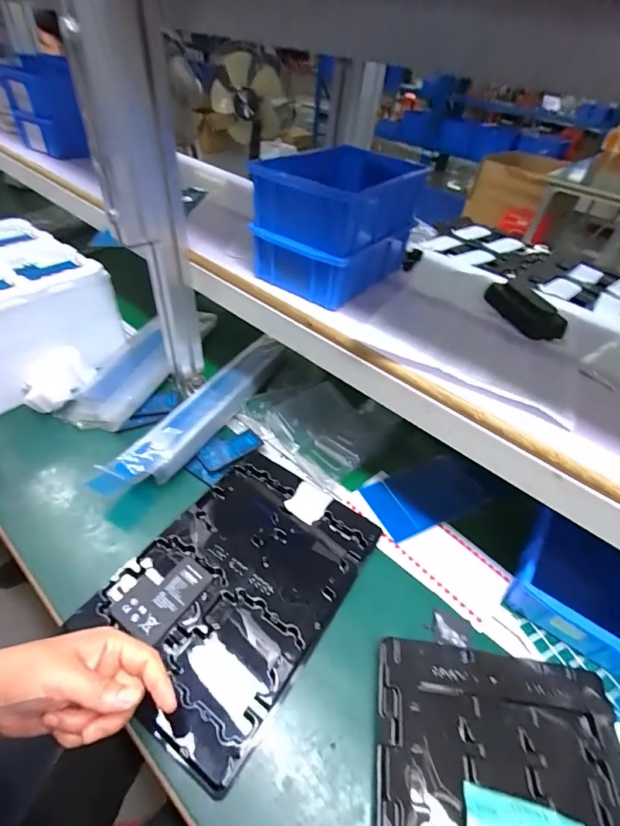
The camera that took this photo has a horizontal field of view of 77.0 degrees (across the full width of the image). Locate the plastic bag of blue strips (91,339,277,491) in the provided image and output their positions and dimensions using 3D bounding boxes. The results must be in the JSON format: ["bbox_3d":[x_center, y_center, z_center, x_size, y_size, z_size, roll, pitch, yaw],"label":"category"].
[{"bbox_3d":[-0.160,-0.012,0.597,0.079,0.034,0.371,24,46,15],"label":"plastic bag of blue strips"}]

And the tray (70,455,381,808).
[{"bbox_3d":[-0.079,0.182,0.436,0.208,0.012,0.284,29,48,20],"label":"tray"}]

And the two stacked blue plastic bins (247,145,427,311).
[{"bbox_3d":[0.035,-0.241,0.476,0.148,0.134,0.224,31,48,22],"label":"two stacked blue plastic bins"}]

